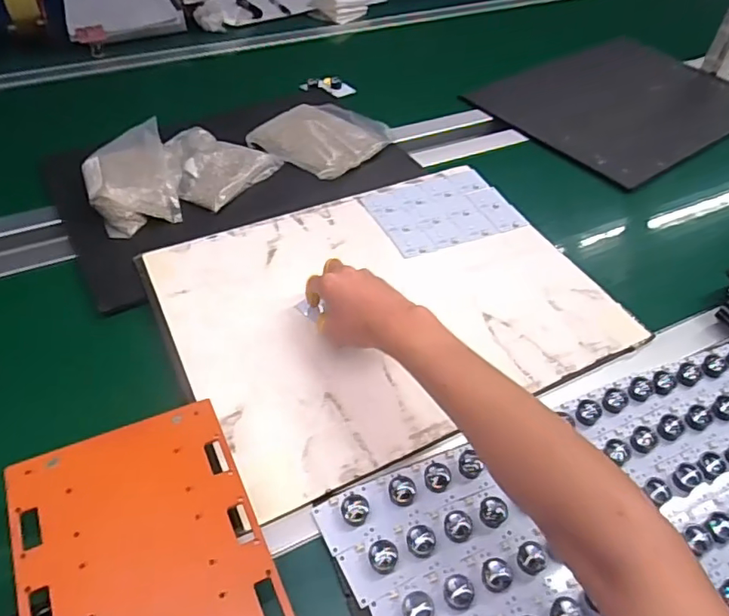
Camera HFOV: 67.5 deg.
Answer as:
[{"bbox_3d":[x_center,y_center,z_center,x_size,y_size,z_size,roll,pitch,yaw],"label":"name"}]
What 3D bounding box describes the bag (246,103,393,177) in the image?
[{"bbox_3d":[-0.069,-0.268,0.849,0.174,0.033,0.163,28,52,22],"label":"bag"}]

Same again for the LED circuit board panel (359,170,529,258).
[{"bbox_3d":[0.107,-0.133,0.751,0.183,0.010,0.139,-18,50,-17],"label":"LED circuit board panel"}]

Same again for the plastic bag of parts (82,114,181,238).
[{"bbox_3d":[-0.312,-0.175,0.735,0.118,0.054,0.166,-14,49,-15],"label":"plastic bag of parts"}]

